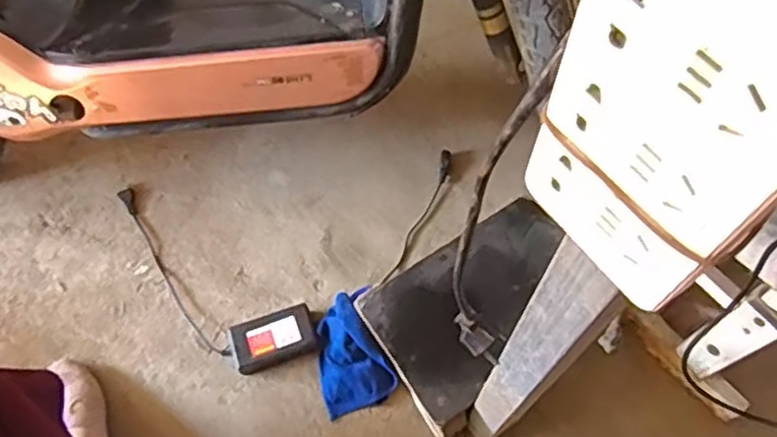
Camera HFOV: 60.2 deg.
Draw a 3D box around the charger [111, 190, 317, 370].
[{"bbox_3d":[-0.278,0.093,0.967,0.399,0.040,0.122,31,69,14],"label":"charger"}]

